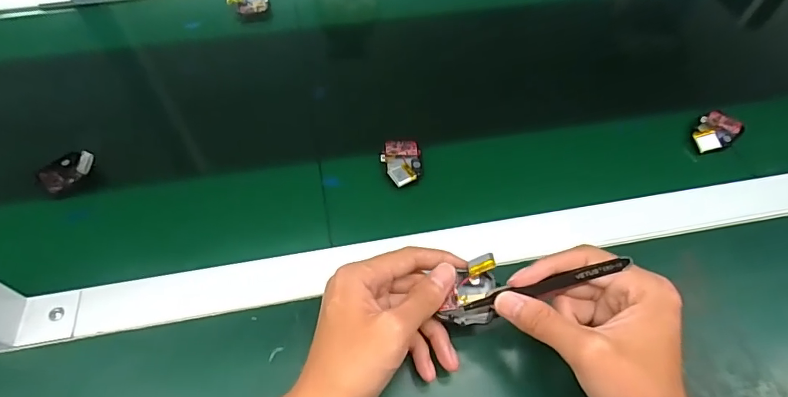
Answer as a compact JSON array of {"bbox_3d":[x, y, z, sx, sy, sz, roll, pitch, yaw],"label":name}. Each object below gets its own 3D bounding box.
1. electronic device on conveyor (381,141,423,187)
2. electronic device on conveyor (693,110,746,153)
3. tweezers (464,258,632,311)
[{"bbox_3d":[0.008,-0.033,0.432,0.037,0.010,0.052,-6,58,-4],"label":"electronic device on conveyor"},{"bbox_3d":[0.324,-0.066,0.464,0.057,0.012,0.035,-34,64,-20],"label":"electronic device on conveyor"},{"bbox_3d":[0.094,0.055,0.291,0.106,0.010,0.008,-20,55,20],"label":"tweezers"}]

